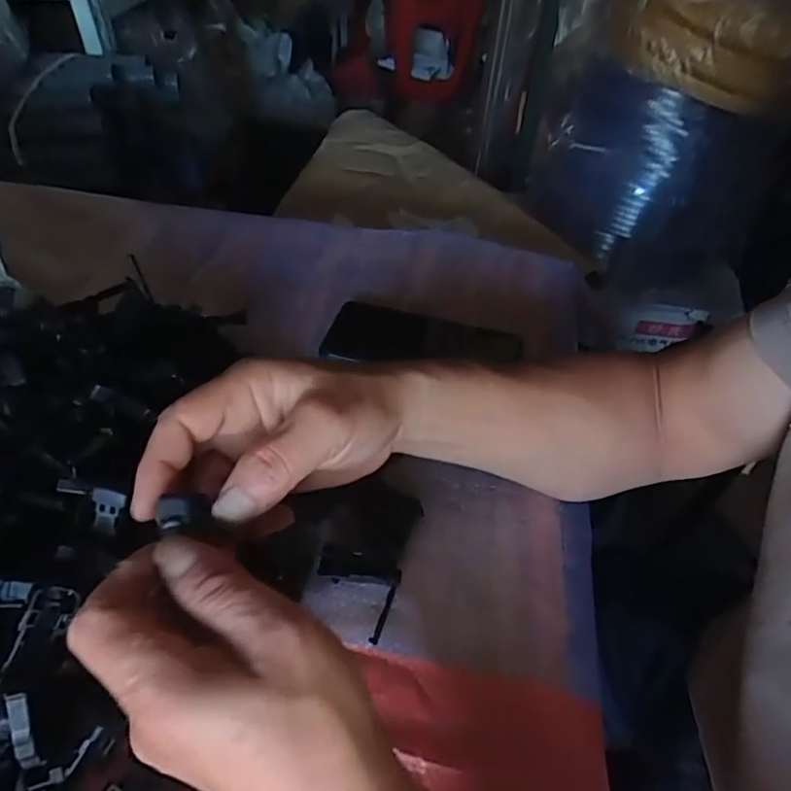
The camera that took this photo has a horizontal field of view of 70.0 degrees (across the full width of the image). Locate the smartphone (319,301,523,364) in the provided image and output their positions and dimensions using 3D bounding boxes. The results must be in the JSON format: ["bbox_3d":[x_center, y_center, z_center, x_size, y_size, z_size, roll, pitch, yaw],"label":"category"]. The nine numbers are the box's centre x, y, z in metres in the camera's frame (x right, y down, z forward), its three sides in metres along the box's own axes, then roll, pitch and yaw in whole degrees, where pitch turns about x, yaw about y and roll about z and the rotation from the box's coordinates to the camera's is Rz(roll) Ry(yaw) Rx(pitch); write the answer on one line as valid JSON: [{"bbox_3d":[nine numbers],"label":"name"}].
[{"bbox_3d":[0.024,-0.050,0.487,0.163,0.011,0.067,8,47,4],"label":"smartphone"}]

